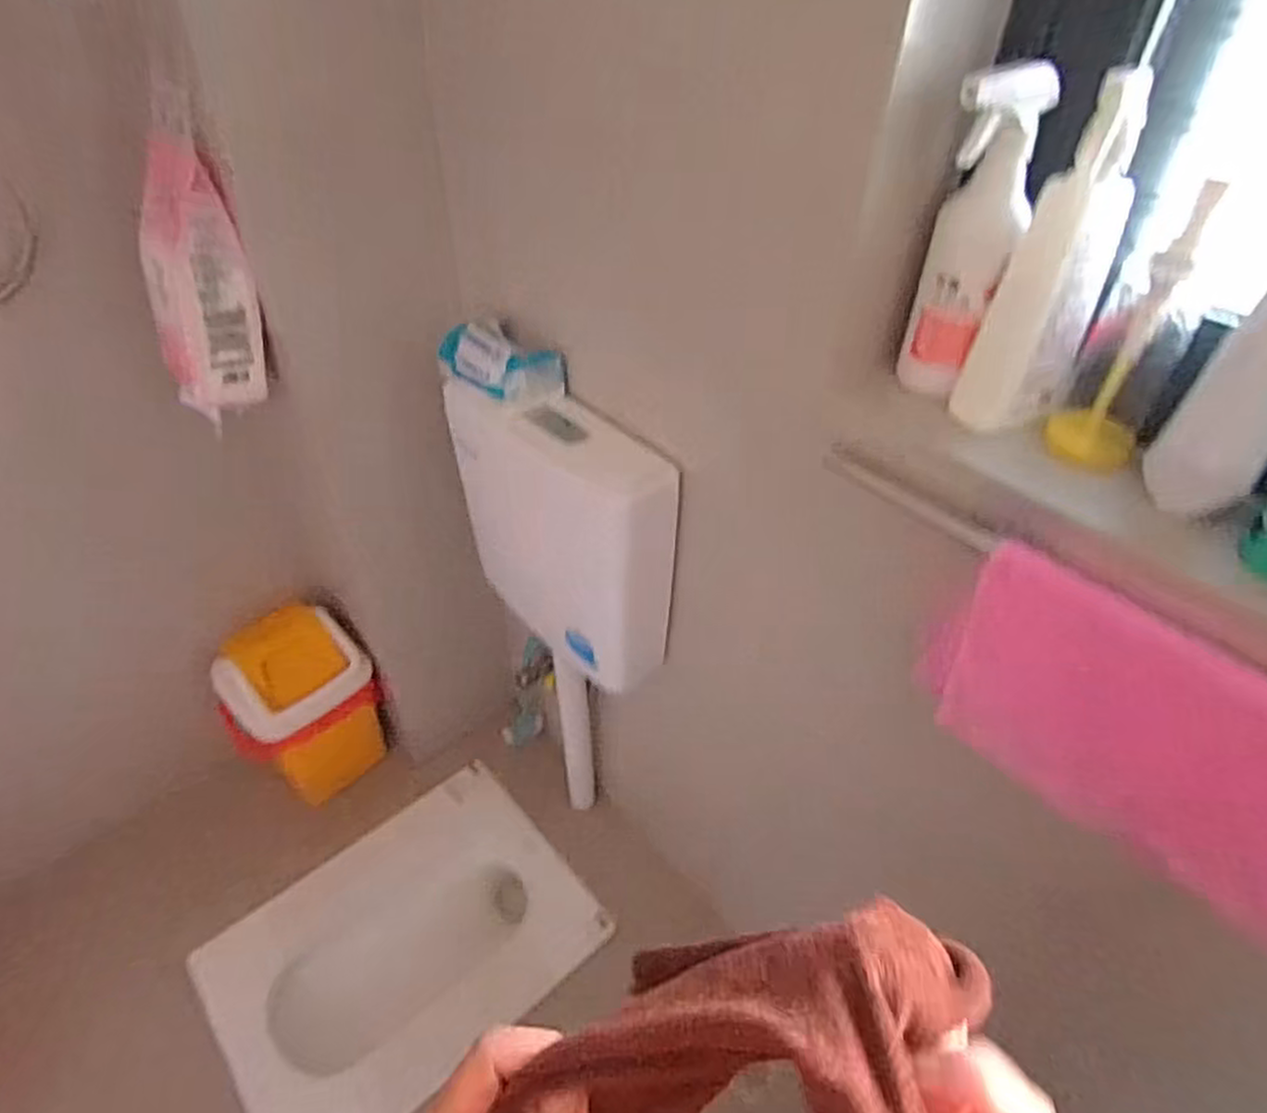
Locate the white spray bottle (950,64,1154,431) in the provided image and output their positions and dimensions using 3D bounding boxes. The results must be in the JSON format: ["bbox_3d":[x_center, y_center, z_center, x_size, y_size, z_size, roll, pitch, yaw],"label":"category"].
[{"bbox_3d":[0.301,-0.201,0.530,0.069,0.230,0.049,-12,45,-15],"label":"white spray bottle"}]

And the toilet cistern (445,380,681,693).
[{"bbox_3d":[-0.090,-0.044,0.994,0.113,0.334,0.308,-32,52,-31],"label":"toilet cistern"}]

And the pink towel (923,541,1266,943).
[{"bbox_3d":[0.386,0.149,0.521,0.031,0.196,0.367,-33,53,-32],"label":"pink towel"}]

